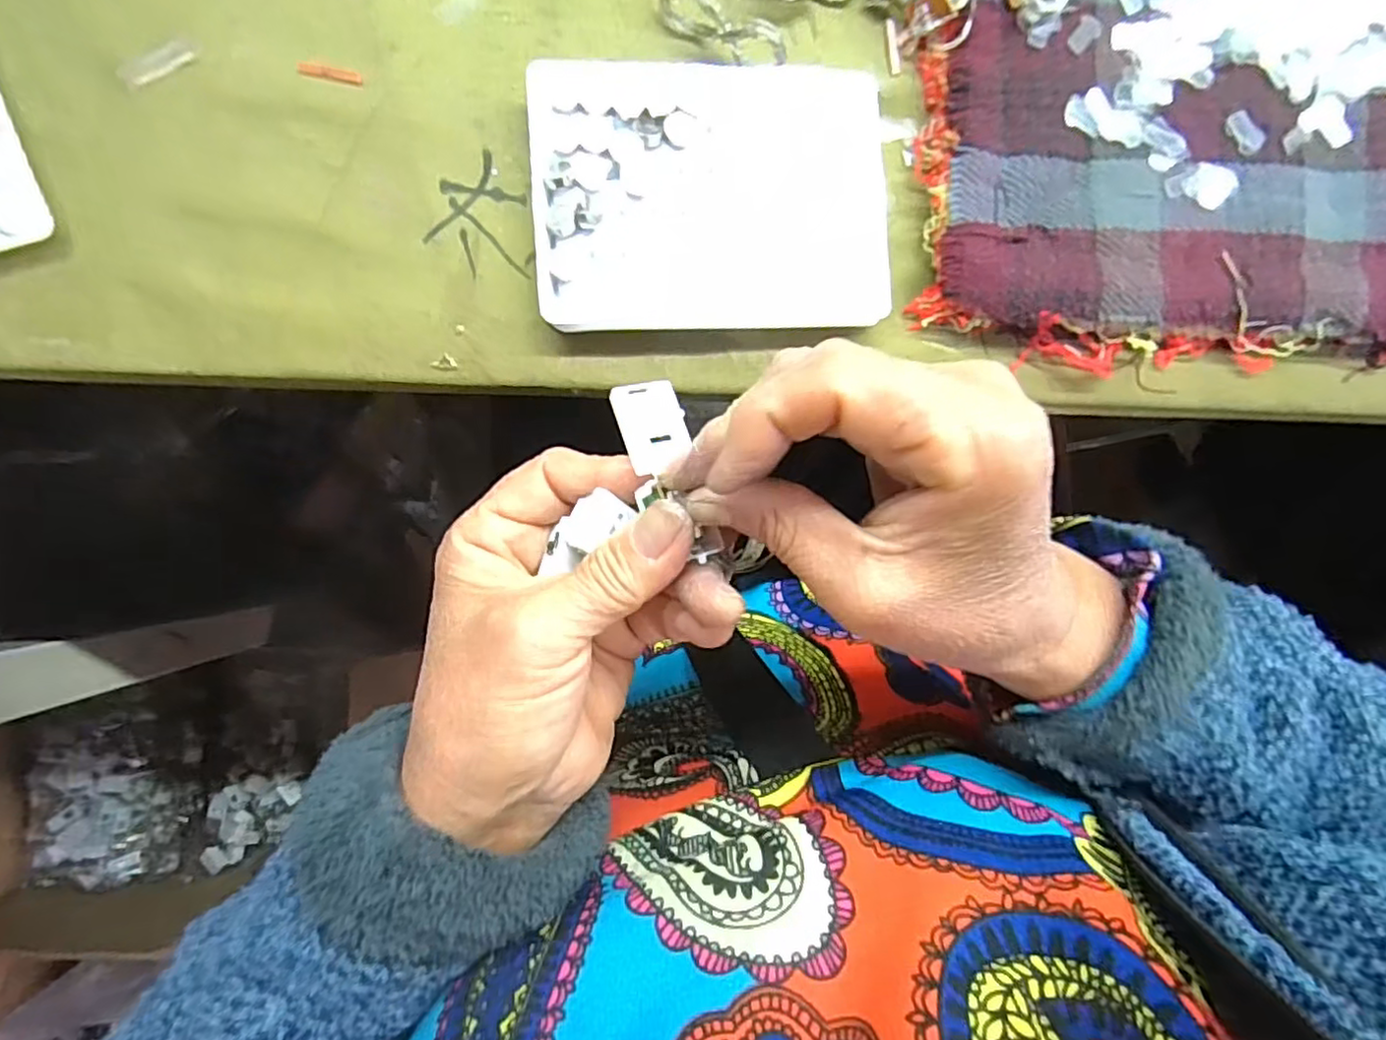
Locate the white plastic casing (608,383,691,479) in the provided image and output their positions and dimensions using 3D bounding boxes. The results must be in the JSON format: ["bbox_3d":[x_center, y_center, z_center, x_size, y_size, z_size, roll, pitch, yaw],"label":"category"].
[{"bbox_3d":[-0.012,-0.028,0.200,0.021,0.004,0.029,-15,80,-27],"label":"white plastic casing"}]

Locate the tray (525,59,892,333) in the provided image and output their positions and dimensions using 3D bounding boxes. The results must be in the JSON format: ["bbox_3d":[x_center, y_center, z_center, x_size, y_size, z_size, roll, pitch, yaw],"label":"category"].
[{"bbox_3d":[0.007,-0.122,0.247,0.129,0.013,0.097,-2,90,-8],"label":"tray"}]

